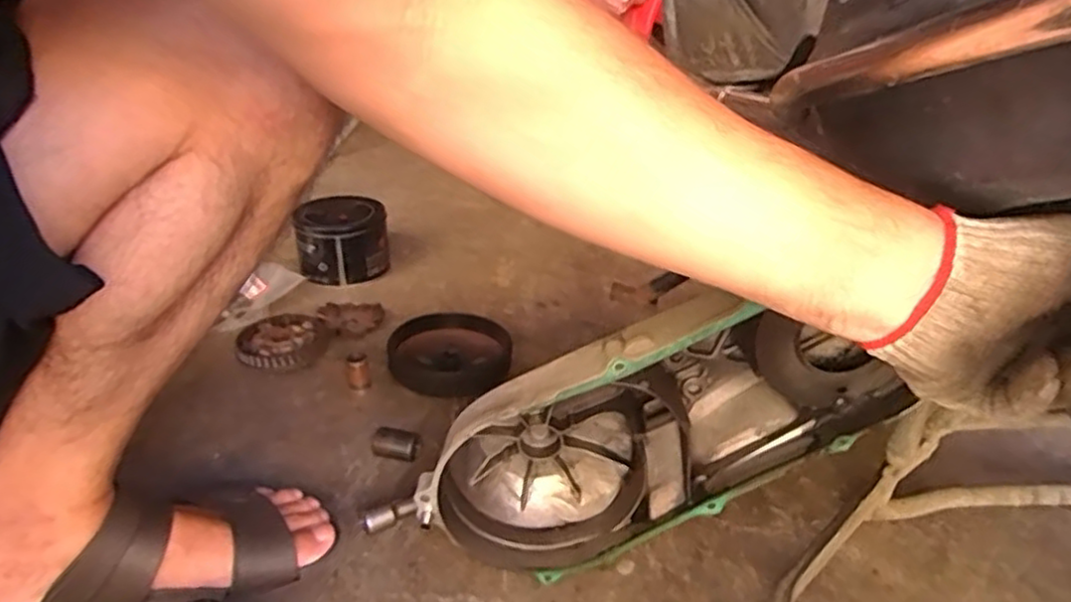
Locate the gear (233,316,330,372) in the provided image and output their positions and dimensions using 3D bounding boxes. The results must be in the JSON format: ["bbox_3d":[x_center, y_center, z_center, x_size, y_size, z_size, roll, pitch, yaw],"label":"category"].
[{"bbox_3d":[-0.295,0.051,0.792,0.097,0.029,0.097,0,28,0],"label":"gear"}]

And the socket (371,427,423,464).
[{"bbox_3d":[-0.132,0.134,0.636,0.047,0.025,0.022,12,29,18],"label":"socket"}]

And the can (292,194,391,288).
[{"bbox_3d":[-0.275,-0.083,0.968,0.128,0.096,0.101,-6,29,-12],"label":"can"}]

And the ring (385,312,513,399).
[{"bbox_3d":[-0.097,0.063,0.759,0.128,0.038,0.125,2,28,-1],"label":"ring"}]

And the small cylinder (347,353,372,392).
[{"bbox_3d":[-0.189,0.075,0.724,0.021,0.043,0.022,-7,29,-17],"label":"small cylinder"}]

